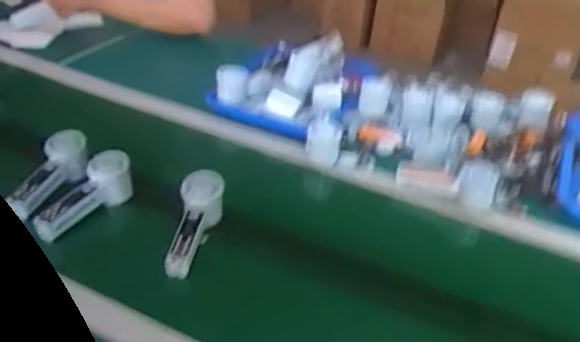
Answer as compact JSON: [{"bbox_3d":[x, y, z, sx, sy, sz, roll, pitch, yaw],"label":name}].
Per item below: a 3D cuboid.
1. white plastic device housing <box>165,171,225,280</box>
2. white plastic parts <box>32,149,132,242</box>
[{"bbox_3d":[-0.127,0.073,0.758,0.054,0.056,0.156,7,55,6],"label":"white plastic device housing"},{"bbox_3d":[-0.281,0.034,0.783,0.066,0.055,0.156,25,58,33],"label":"white plastic parts"}]

